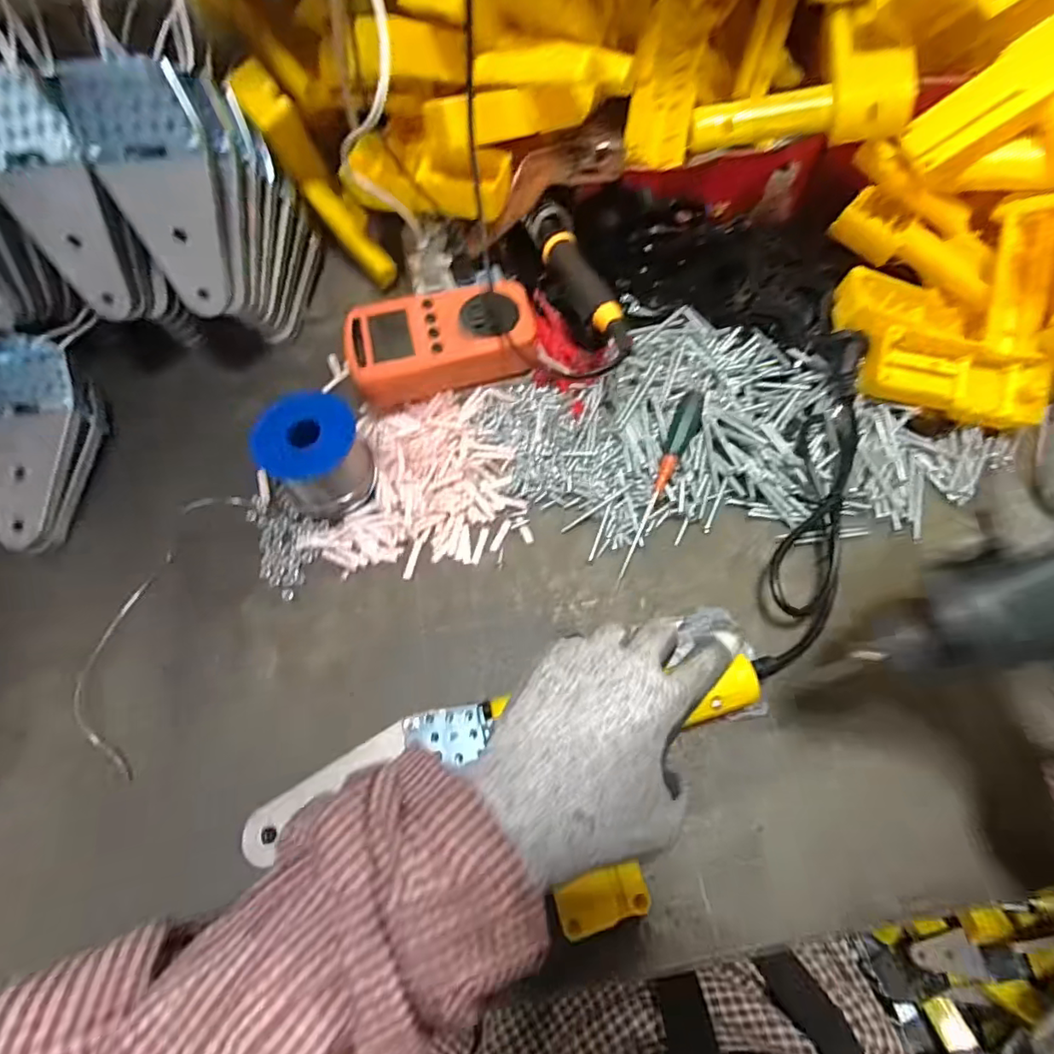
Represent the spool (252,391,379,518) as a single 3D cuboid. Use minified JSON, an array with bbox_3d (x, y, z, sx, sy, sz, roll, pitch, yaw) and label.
[{"bbox_3d":[-0.141,-0.050,0.376,0.062,0.058,0.062,0,65,1],"label":"spool"}]

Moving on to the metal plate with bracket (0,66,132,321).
[{"bbox_3d":[-0.296,-0.204,0.353,0.066,0.134,0.017,-8,38,0],"label":"metal plate with bracket"}]

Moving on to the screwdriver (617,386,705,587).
[{"bbox_3d":[0.089,-0.027,0.379,0.016,0.014,0.138,22,87,10],"label":"screwdriver"}]

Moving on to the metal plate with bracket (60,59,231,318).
[{"bbox_3d":[-0.226,-0.206,0.351,0.065,0.133,0.007,-10,39,-5],"label":"metal plate with bracket"}]

